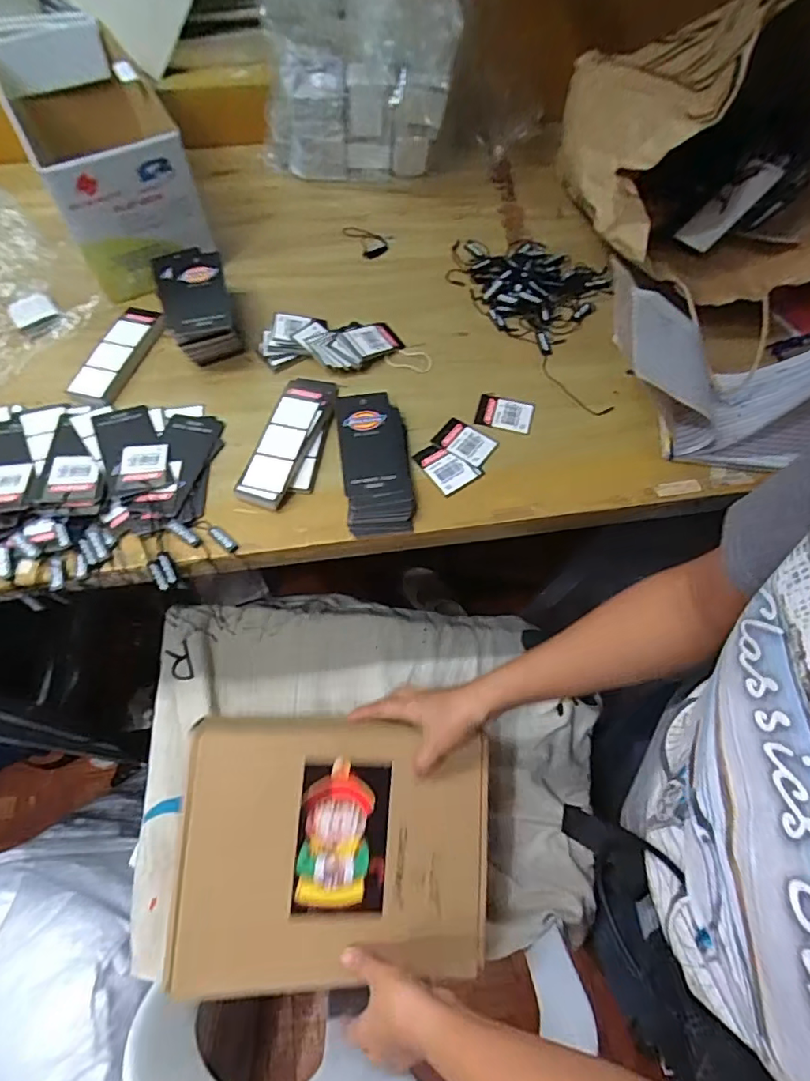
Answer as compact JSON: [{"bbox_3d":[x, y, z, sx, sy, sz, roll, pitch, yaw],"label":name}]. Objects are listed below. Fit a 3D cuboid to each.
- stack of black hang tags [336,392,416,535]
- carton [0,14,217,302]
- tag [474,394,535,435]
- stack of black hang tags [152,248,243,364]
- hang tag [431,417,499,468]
[{"bbox_3d":[-0.025,-0.070,0.465,0.057,0.019,0.134,-7,62,-4],"label":"stack of black hang tags"},{"bbox_3d":[-0.328,-0.419,0.587,0.125,0.127,0.314,-27,65,-14],"label":"carton"},{"bbox_3d":[0.092,-0.117,0.499,0.050,0.004,0.037,14,63,7],"label":"tag"},{"bbox_3d":[-0.202,-0.228,0.531,0.064,0.054,0.112,-15,63,-8],"label":"stack of black hang tags"},{"bbox_3d":[0.053,-0.087,0.484,0.053,0.004,0.034,35,67,17],"label":"hang tag"}]

